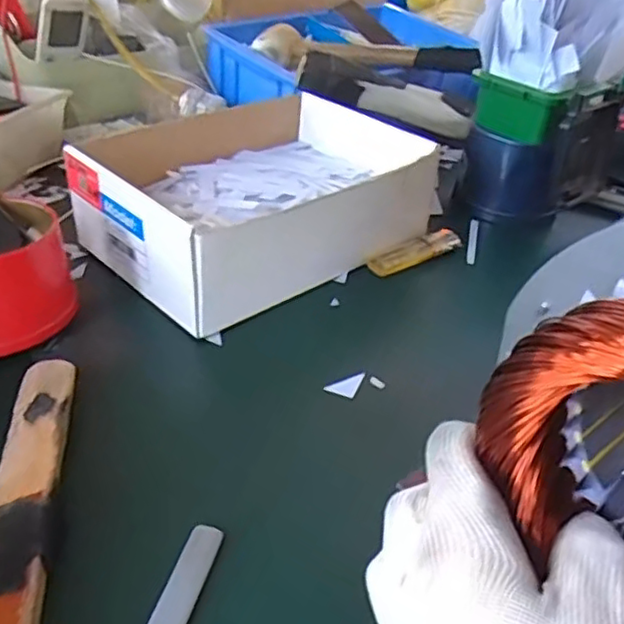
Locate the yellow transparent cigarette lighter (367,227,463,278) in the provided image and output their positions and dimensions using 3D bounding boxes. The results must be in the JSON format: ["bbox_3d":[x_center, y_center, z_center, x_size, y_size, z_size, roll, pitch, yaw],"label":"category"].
[{"bbox_3d":[0.085,-0.049,0.520,0.086,0.013,0.023,-19,42,-30],"label":"yellow transparent cigarette lighter"}]

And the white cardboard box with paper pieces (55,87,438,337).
[{"bbox_3d":[-0.046,-0.098,0.519,0.245,0.073,0.196,-25,45,-35],"label":"white cardboard box with paper pieces"}]

